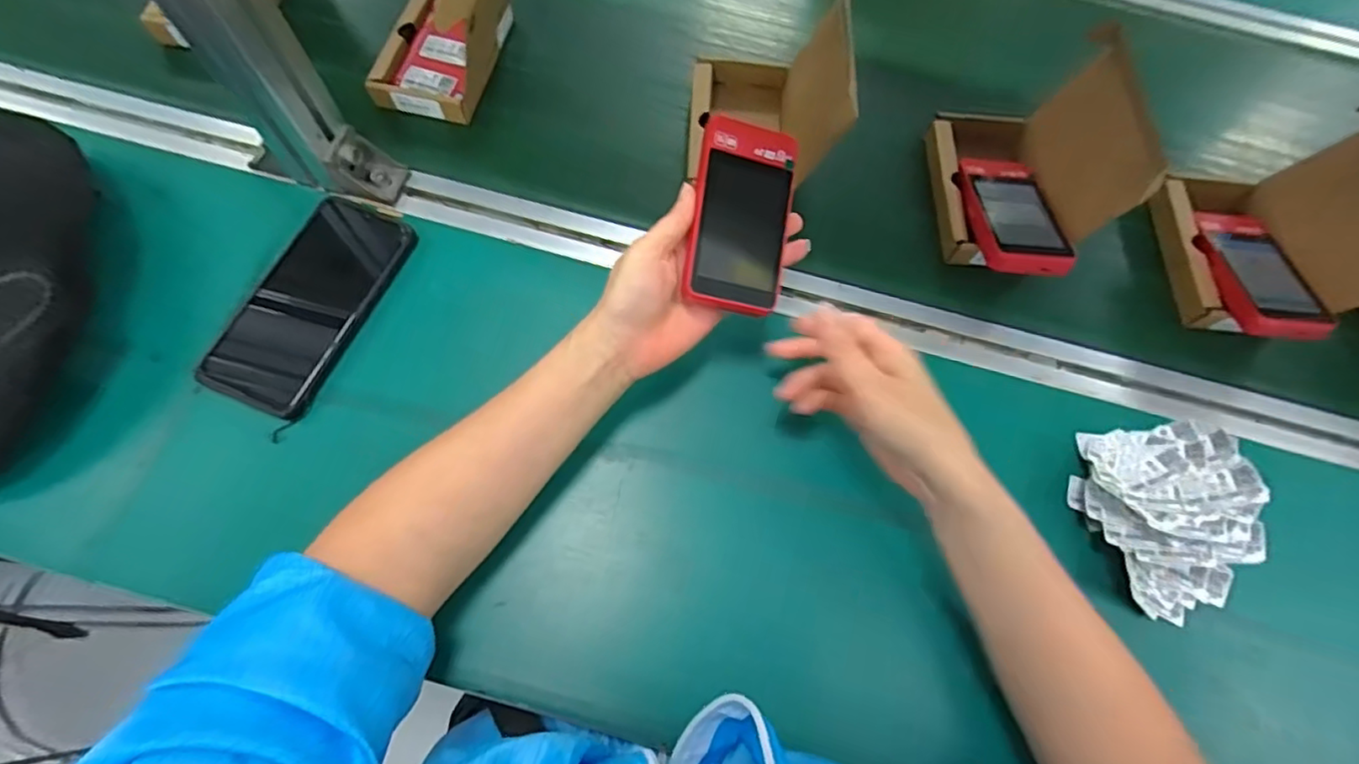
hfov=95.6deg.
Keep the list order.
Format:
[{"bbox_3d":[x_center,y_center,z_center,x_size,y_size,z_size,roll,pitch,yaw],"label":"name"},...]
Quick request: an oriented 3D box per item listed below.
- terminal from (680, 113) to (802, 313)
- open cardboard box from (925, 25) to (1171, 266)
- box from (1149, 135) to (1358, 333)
[{"bbox_3d":[0.040,-0.106,0.395,0.061,0.013,0.118,10,83,-13],"label":"terminal"},{"bbox_3d":[0.266,-0.178,0.484,0.110,0.125,0.174,3,68,0],"label":"open cardboard box"},{"bbox_3d":[0.472,-0.125,0.480,0.148,0.115,0.152,-8,68,-5],"label":"box"}]

